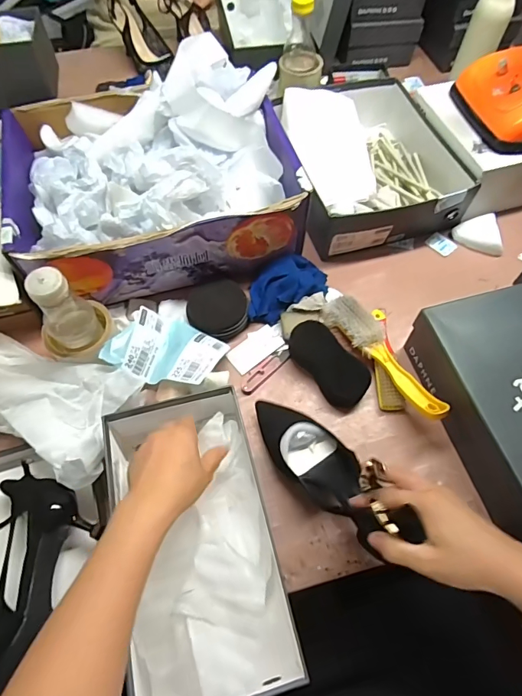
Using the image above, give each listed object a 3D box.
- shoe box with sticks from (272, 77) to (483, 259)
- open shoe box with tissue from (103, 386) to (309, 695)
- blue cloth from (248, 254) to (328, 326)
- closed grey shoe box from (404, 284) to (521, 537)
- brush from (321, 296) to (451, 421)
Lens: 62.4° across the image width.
[{"bbox_3d":[0.172,-0.354,0.766,0.249,0.094,0.371,-15,63,-8],"label":"shoe box with sticks"},{"bbox_3d":[-0.071,0.204,0.454,0.151,0.097,0.314,-11,53,-6],"label":"open shoe box with tissue"},{"bbox_3d":[0.034,-0.097,0.665,0.132,0.049,0.086,-27,65,-14],"label":"blue cloth"},{"bbox_3d":[0.325,0.078,0.539,0.171,0.098,0.294,-14,63,-7],"label":"closed grey shoe box"},{"bbox_3d":[0.168,0.008,0.595,0.047,0.054,0.225,-30,66,-15],"label":"brush"}]

